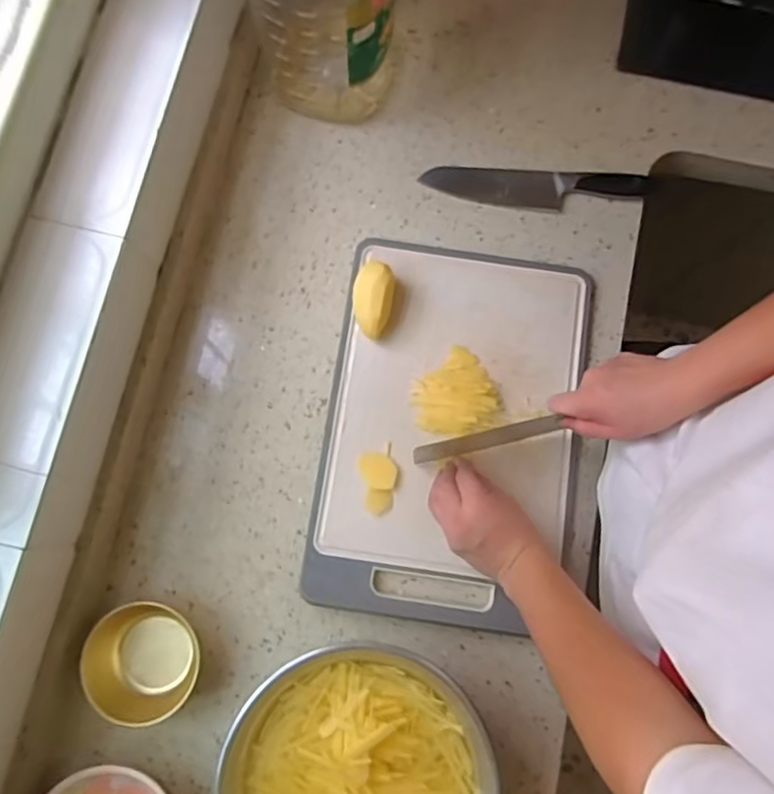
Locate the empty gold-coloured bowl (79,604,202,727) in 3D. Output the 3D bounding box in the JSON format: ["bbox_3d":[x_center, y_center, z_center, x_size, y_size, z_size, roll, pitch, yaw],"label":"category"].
[{"bbox_3d":[-0.251,0.271,0.621,0.101,0.050,0.111,0,79,-1],"label":"empty gold-coloured bowl"}]

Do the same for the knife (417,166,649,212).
[{"bbox_3d":[0.180,-0.260,0.740,0.266,0.027,0.051,7,79,1],"label":"knife"}]

